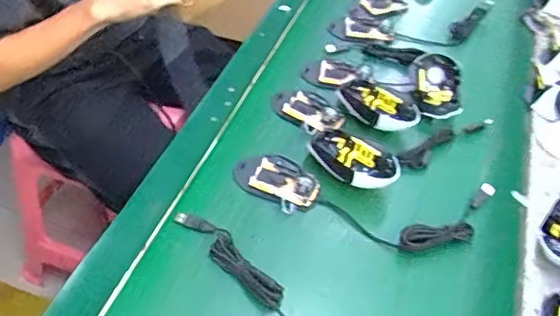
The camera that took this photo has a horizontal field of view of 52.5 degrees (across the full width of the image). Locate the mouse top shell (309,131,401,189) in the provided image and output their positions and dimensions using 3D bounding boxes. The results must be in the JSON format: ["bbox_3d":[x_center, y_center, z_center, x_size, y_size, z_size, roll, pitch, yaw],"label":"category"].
[{"bbox_3d":[0.090,0.003,0.713,0.125,0.033,0.064,35,53,26],"label":"mouse top shell"}]

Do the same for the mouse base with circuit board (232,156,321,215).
[{"bbox_3d":[-0.003,0.025,0.702,0.110,0.017,0.065,27,50,21],"label":"mouse base with circuit board"}]

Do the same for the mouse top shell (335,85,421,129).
[{"bbox_3d":[0.138,-0.073,0.798,0.115,0.033,0.069,17,47,12],"label":"mouse top shell"}]

